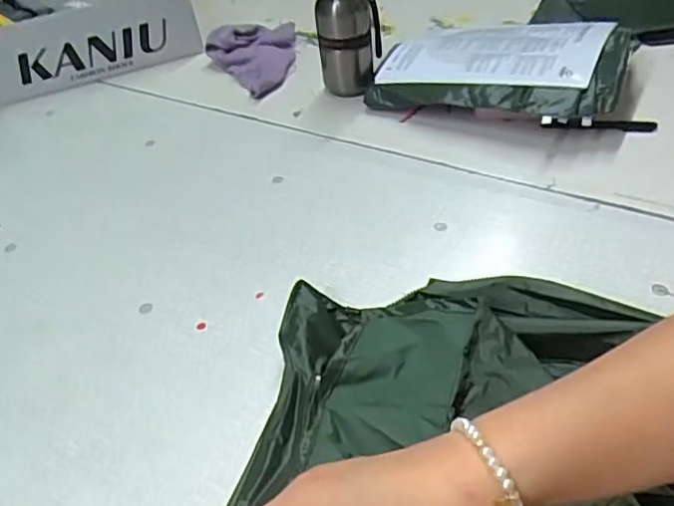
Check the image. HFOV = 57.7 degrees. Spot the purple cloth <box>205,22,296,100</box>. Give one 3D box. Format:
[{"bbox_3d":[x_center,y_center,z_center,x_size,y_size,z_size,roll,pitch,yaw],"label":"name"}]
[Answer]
[{"bbox_3d":[-0.138,-0.321,0.991,0.148,0.043,0.207,-8,43,-1],"label":"purple cloth"}]

